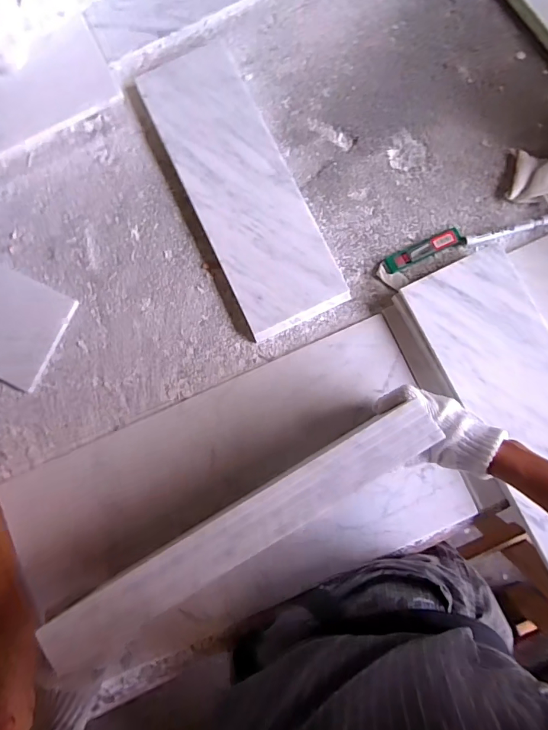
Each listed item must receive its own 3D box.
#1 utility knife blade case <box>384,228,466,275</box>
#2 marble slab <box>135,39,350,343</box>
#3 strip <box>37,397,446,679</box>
[{"bbox_3d":[0.221,-0.170,0.599,0.121,0.013,0.030,-23,81,1],"label":"utility knife blade case"},{"bbox_3d":[-0.055,-0.281,0.625,0.157,0.031,0.470,-25,81,1],"label":"marble slab"},{"bbox_3d":[-0.036,0.174,0.419,0.444,0.016,0.061,-32,81,-2],"label":"strip"}]

